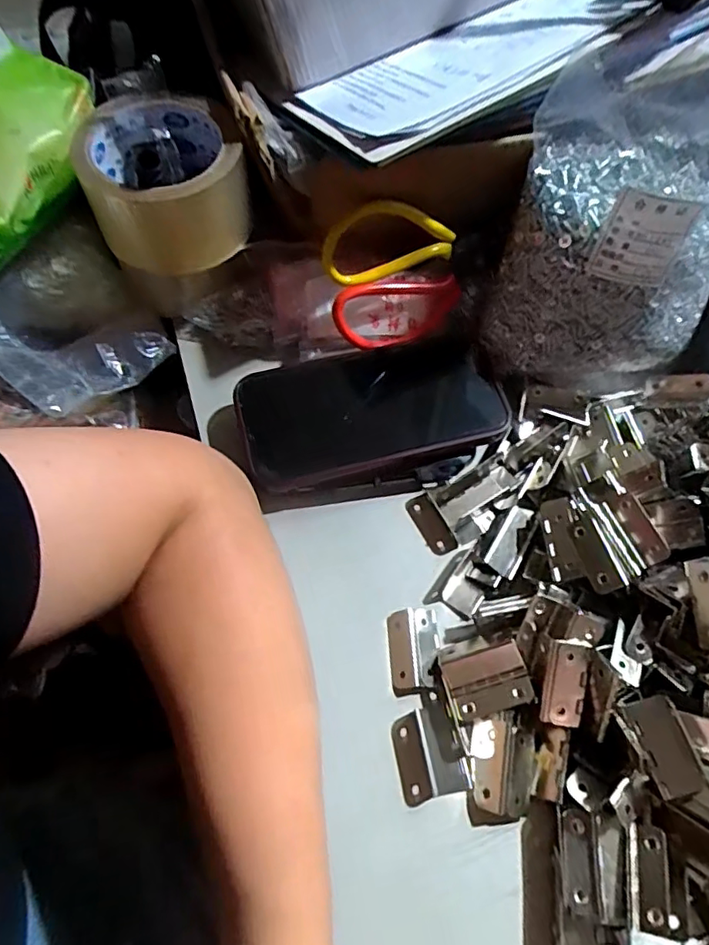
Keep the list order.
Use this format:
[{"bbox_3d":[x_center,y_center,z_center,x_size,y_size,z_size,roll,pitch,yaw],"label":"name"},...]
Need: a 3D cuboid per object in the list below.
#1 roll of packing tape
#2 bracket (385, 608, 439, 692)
[{"bbox_3d":[-0.115,-0.174,0.356,0.088,0.067,0.079,-22,67,-13],"label":"roll of packing tape"},{"bbox_3d":[0.033,0.096,0.319,0.027,0.011,0.042,-3,64,-4],"label":"bracket"}]

